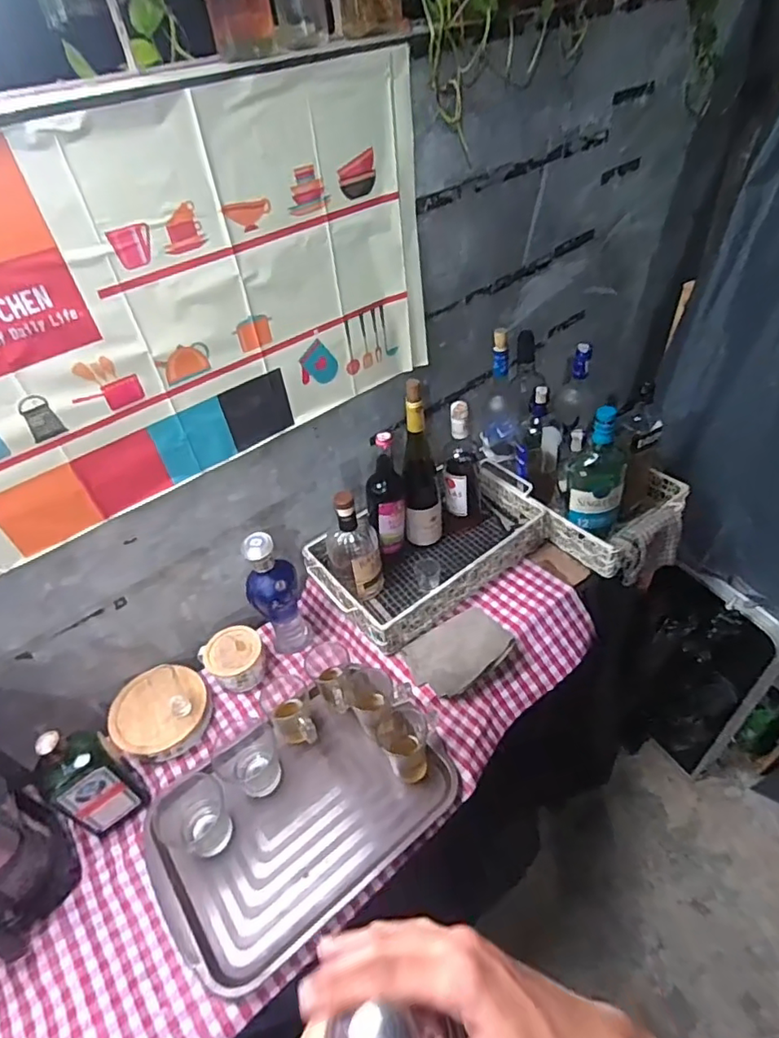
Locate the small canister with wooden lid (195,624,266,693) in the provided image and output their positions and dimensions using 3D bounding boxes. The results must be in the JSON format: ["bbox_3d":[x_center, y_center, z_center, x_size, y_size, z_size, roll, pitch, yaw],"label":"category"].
[{"bbox_3d":[-0.271,0.243,0.985,0.101,0.072,0.100,31,55,33],"label":"small canister with wooden lid"}]

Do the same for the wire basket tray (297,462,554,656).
[{"bbox_3d":[0.085,0.054,1.058,0.441,0.098,0.249,-26,47,-19],"label":"wire basket tray"}]

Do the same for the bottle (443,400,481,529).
[{"bbox_3d":[0.143,-0.104,1.080,0.073,0.269,0.083,1,44,8],"label":"bottle"}]

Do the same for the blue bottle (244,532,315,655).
[{"bbox_3d":[-0.196,0.128,0.968,0.080,0.272,0.096,-17,44,-10],"label":"blue bottle"}]

